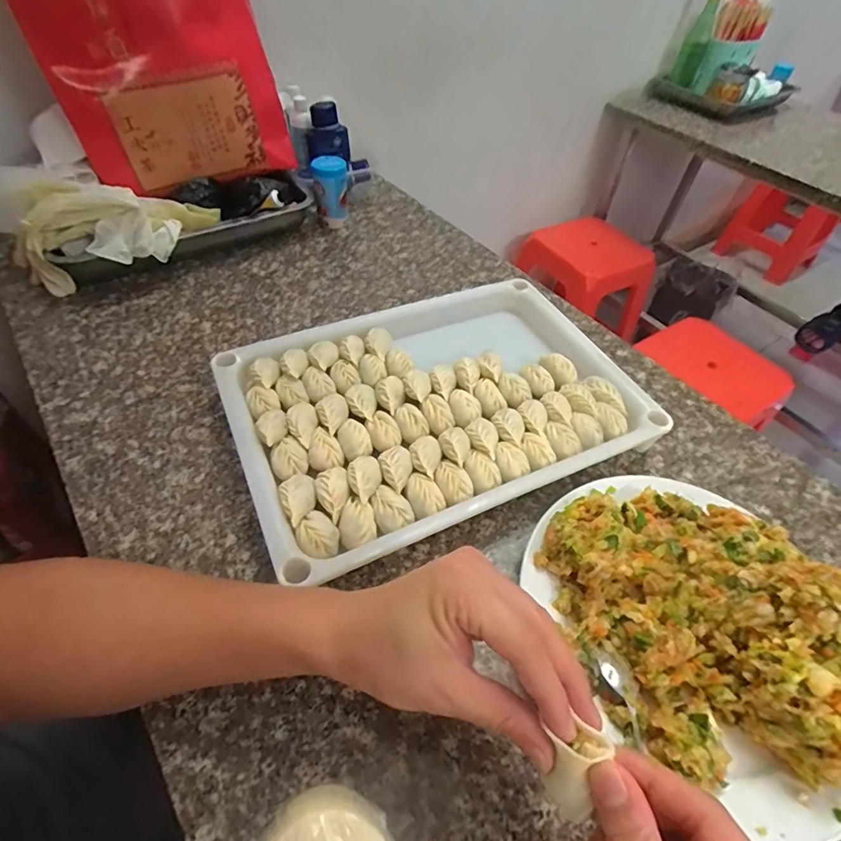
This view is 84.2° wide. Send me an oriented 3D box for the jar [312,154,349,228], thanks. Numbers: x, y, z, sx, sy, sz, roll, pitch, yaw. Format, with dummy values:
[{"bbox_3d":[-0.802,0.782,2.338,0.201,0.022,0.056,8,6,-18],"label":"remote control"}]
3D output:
[{"bbox_3d":[-0.134,-0.347,0.706,0.049,0.099,0.042,-4,51,-8],"label":"jar"}]

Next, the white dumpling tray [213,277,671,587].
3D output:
[{"bbox_3d":[0.017,-0.016,0.470,0.377,0.051,0.260,-18,54,-18],"label":"white dumpling tray"}]

